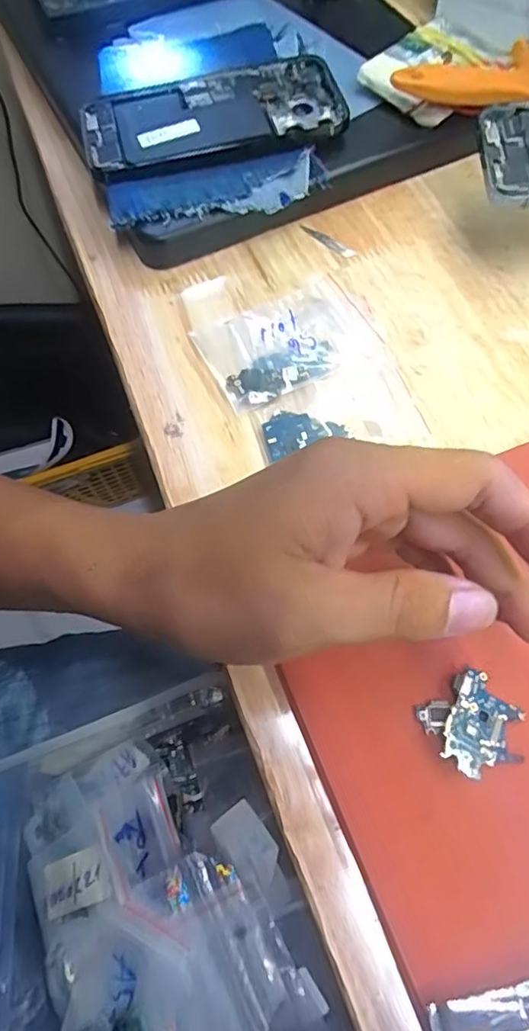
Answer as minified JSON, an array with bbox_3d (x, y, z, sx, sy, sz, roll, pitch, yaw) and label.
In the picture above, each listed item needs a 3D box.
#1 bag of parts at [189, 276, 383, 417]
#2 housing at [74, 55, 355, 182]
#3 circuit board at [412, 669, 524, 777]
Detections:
[{"bbox_3d":[0.012,-0.096,0.305,0.086,0.006,0.064,-26,67,-10],"label":"bag of parts"},{"bbox_3d":[-0.032,-0.250,0.348,0.159,0.009,0.078,-17,65,-6],"label":"housing"},{"bbox_3d":[0.081,0.081,0.214,0.033,0.010,0.034,-31,67,-12],"label":"circuit board"}]

